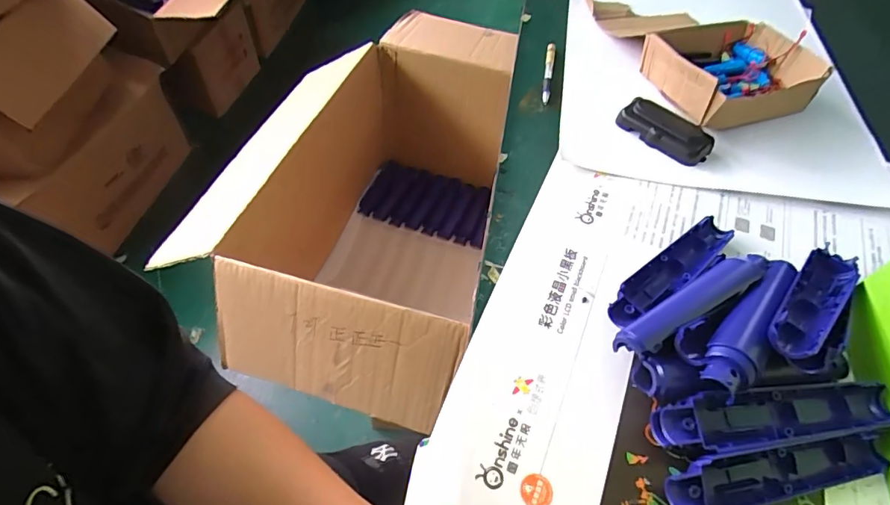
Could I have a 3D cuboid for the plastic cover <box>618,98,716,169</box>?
[{"bbox_3d":[0.258,-0.143,0.565,0.047,0.026,0.104,-36,63,-26],"label":"plastic cover"}]

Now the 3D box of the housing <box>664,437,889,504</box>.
[{"bbox_3d":[0.234,0.156,0.338,0.169,0.026,0.032,-5,53,-7],"label":"housing"}]

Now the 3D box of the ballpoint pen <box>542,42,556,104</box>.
[{"bbox_3d":[0.137,-0.239,0.634,0.013,0.013,0.118,10,53,4],"label":"ballpoint pen"}]

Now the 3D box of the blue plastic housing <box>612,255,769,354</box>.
[{"bbox_3d":[0.208,0.037,0.395,0.171,0.016,0.028,-27,58,-21],"label":"blue plastic housing"}]

